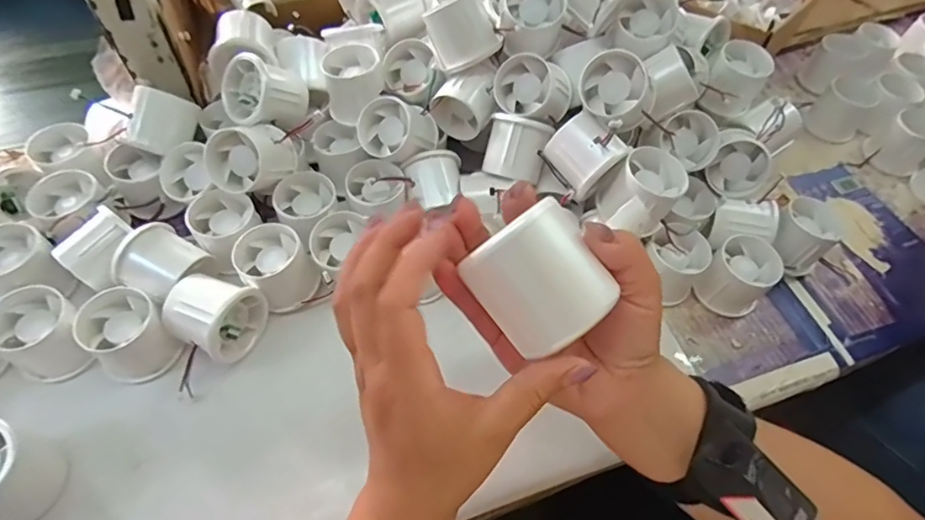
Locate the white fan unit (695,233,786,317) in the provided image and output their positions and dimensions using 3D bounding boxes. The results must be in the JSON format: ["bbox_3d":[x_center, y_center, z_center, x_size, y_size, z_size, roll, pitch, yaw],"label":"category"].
[{"bbox_3d":[0.237,0.015,0.446,0.053,0.048,0.051,-36,67,-22],"label":"white fan unit"}]

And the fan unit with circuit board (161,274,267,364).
[{"bbox_3d":[-0.185,0.039,0.389,0.055,0.046,0.055,26,61,13],"label":"fan unit with circuit board"}]

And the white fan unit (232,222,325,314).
[{"bbox_3d":[-0.149,0.006,0.418,0.052,0.044,0.055,1,59,-2],"label":"white fan unit"}]

